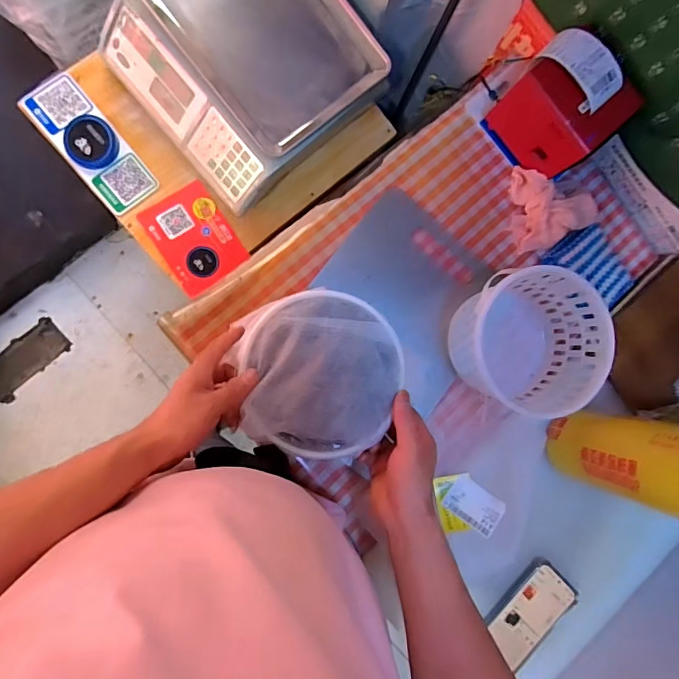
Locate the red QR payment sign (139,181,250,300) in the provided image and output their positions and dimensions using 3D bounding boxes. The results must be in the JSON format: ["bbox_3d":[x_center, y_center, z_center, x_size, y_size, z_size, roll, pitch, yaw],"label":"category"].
[{"bbox_3d":[-0.236,-0.164,0.747,0.118,0.011,0.151,-35,93,-9],"label":"red QR payment sign"}]

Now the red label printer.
[{"bbox_3d":[0.289,-0.304,0.599,0.133,0.121,0.119,45,82,-5],"label":"red label printer"}]

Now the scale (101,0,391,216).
[{"bbox_3d":[-0.148,-0.437,0.688,0.326,0.113,0.356,-42,94,-8],"label":"scale"}]

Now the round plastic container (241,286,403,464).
[{"bbox_3d":[-0.018,0.036,0.479,0.169,0.035,0.168,10,86,-9],"label":"round plastic container"}]

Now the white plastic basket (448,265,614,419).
[{"bbox_3d":[0.235,0.003,0.589,0.170,0.108,0.169,1,88,-9],"label":"white plastic basket"}]

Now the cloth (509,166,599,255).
[{"bbox_3d":[0.291,-0.194,0.647,0.118,0.041,0.119,-25,92,-9],"label":"cloth"}]

